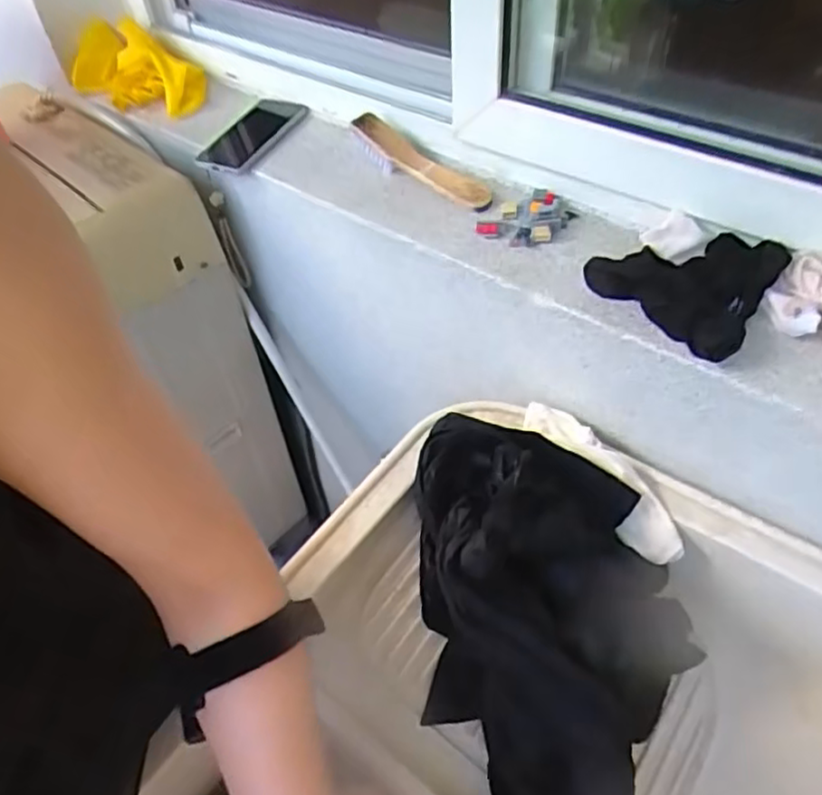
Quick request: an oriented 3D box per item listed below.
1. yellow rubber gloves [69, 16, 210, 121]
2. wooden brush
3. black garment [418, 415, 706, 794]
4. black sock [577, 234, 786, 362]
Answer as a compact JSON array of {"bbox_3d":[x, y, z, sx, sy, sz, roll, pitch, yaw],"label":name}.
[{"bbox_3d":[-0.392,-0.464,0.975,0.190,0.098,0.126,20,52,22],"label":"yellow rubber gloves"},{"bbox_3d":[0.012,-0.272,0.773,0.192,0.059,0.037,27,55,27],"label":"wooden brush"},{"bbox_3d":[0.125,0.187,0.575,0.228,0.159,0.314,-2,47,3],"label":"black garment"},{"bbox_3d":[0.253,-0.113,0.625,0.109,0.056,0.142,-36,54,-25],"label":"black sock"}]

